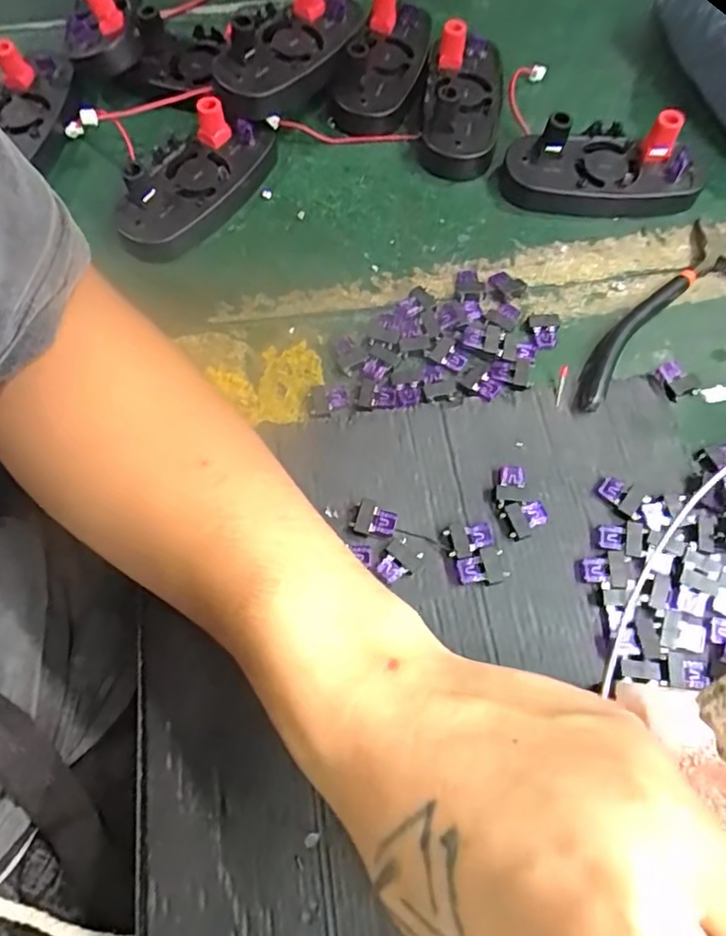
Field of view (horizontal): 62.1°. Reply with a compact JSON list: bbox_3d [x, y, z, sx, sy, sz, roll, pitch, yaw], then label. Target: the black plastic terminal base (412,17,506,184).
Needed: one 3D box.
[{"bbox_3d":[0.062,-0.232,0.371,0.049,0.035,0.108,7,67,5],"label":"black plastic terminal base"}]

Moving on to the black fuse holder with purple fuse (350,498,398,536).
[{"bbox_3d":[0.005,0.024,0.277,0.020,0.005,0.015,22,69,11],"label":"black fuse holder with purple fuse"}]

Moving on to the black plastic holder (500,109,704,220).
[{"bbox_3d":[0.139,-0.177,0.348,0.109,0.036,0.048,2,67,3],"label":"black plastic holder"}]

